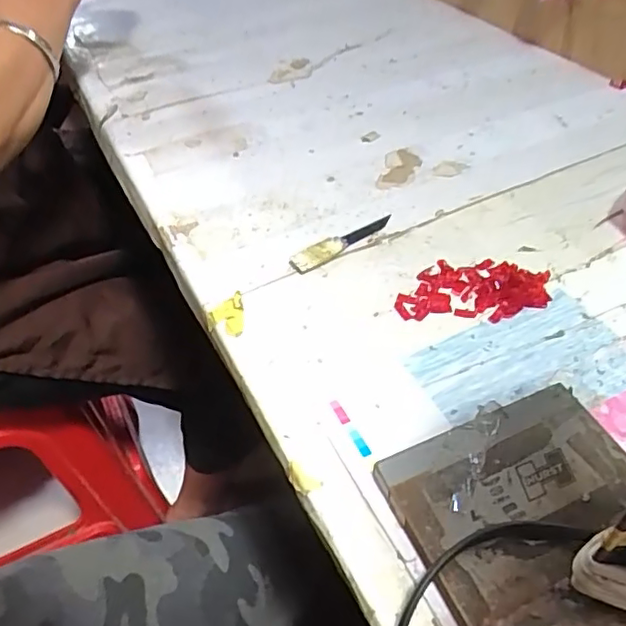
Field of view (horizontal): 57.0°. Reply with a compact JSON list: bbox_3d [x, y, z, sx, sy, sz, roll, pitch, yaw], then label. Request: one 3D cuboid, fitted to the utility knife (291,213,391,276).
[{"bbox_3d":[0.018,-0.046,0.361,0.075,0.007,0.015,-34,52,-23],"label":"utility knife"}]

